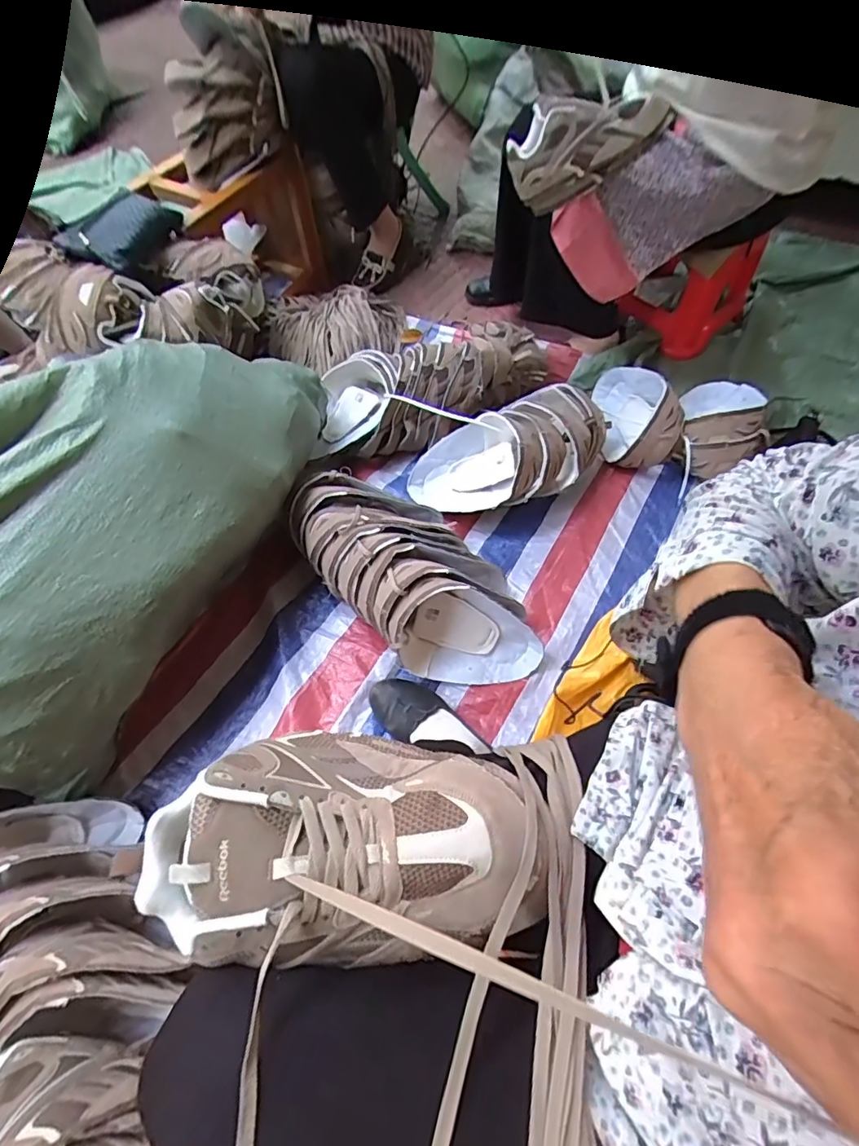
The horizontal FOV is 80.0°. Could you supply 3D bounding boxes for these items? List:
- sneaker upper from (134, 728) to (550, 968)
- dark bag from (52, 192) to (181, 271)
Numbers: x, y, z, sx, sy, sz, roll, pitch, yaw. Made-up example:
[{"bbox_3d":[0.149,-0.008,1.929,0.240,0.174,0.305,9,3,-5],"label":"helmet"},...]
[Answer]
[{"bbox_3d":[-0.059,0.172,0.340,0.258,0.075,0.138,-1,60,-2],"label":"sneaker upper"},{"bbox_3d":[-0.536,-0.595,0.900,0.118,0.060,0.212,11,61,5],"label":"dark bag"}]

